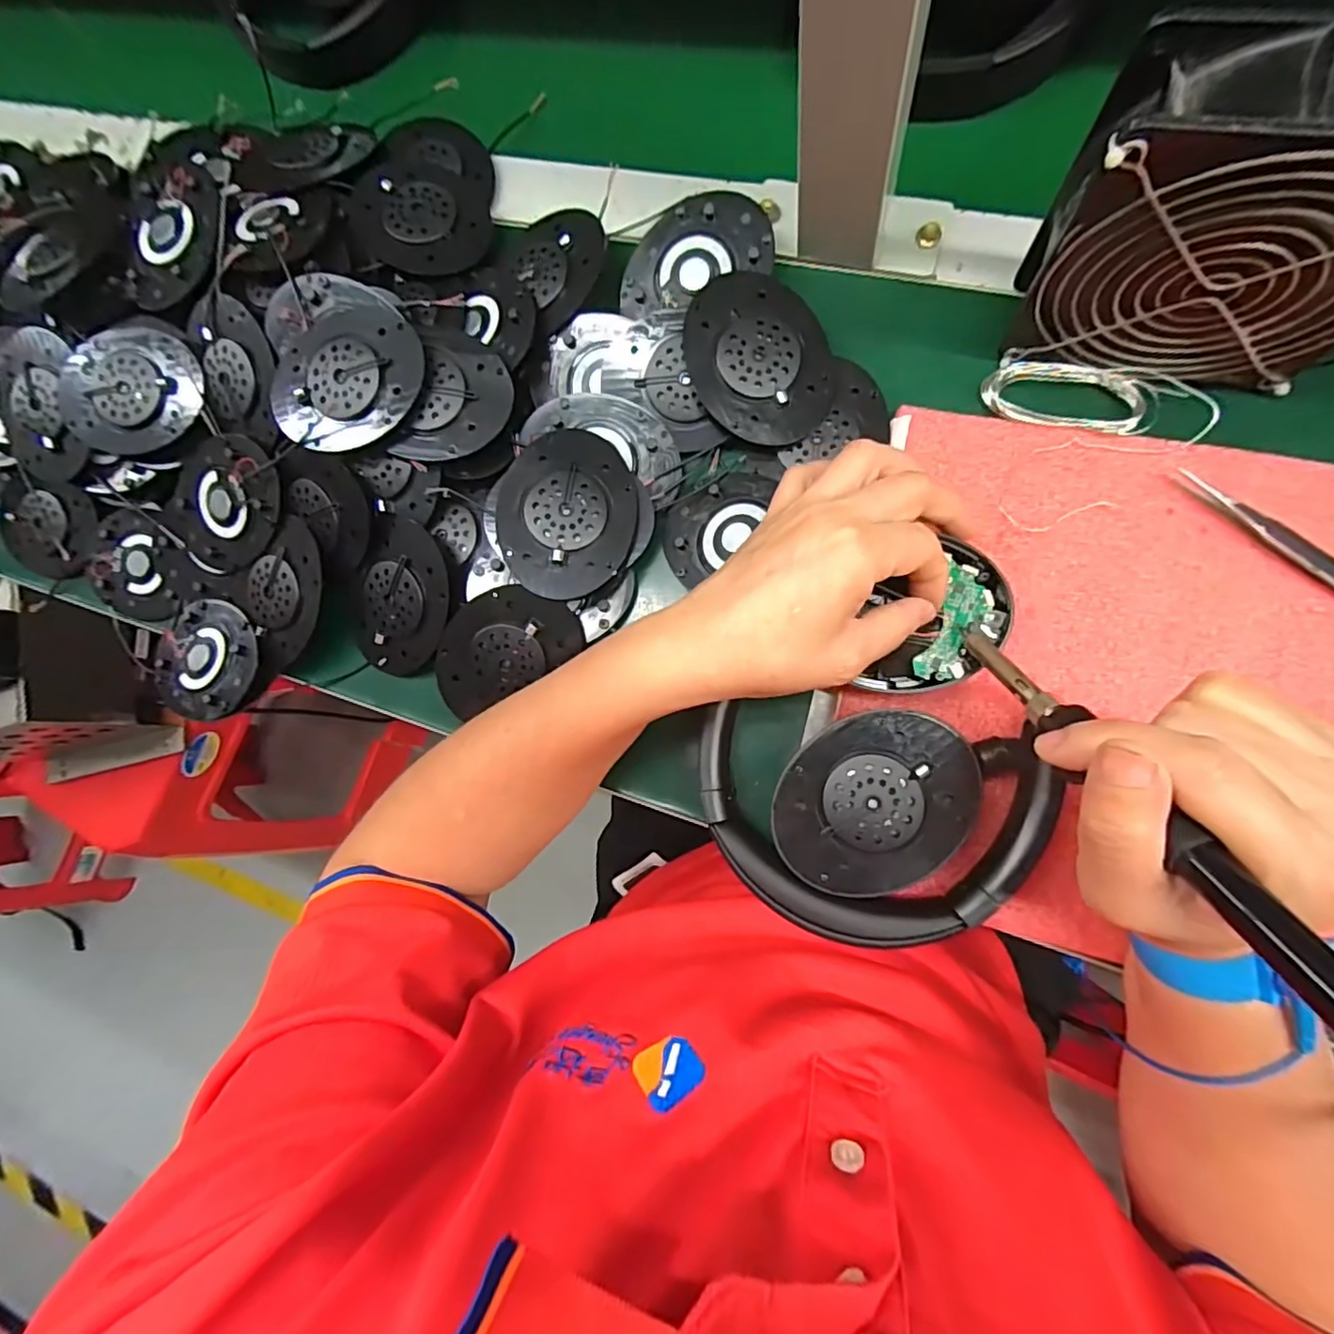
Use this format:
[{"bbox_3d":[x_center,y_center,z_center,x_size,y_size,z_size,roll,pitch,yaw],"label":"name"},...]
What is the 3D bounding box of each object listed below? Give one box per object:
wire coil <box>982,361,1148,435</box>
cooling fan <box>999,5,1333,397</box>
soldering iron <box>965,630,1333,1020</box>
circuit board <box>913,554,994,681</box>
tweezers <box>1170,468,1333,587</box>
[{"bbox_3d":[0.188,-0.127,0.289,0.069,0.011,0.033,21,89,13],"label":"wire coil"},{"bbox_3d":[0.210,-0.163,0.230,0.125,0.113,0.049,13,88,12],"label":"cooling fan"},{"bbox_3d":[0.144,0.053,0.174,0.019,0.016,0.210,-21,39,5],"label":"soldering iron"},{"bbox_3d":[0.129,-0.018,0.273,0.020,0.004,0.052,21,89,9],"label":"circuit board"},{"bbox_3d":[0.275,-0.046,0.261,0.123,0.007,0.011,41,93,12],"label":"tweezers"}]

